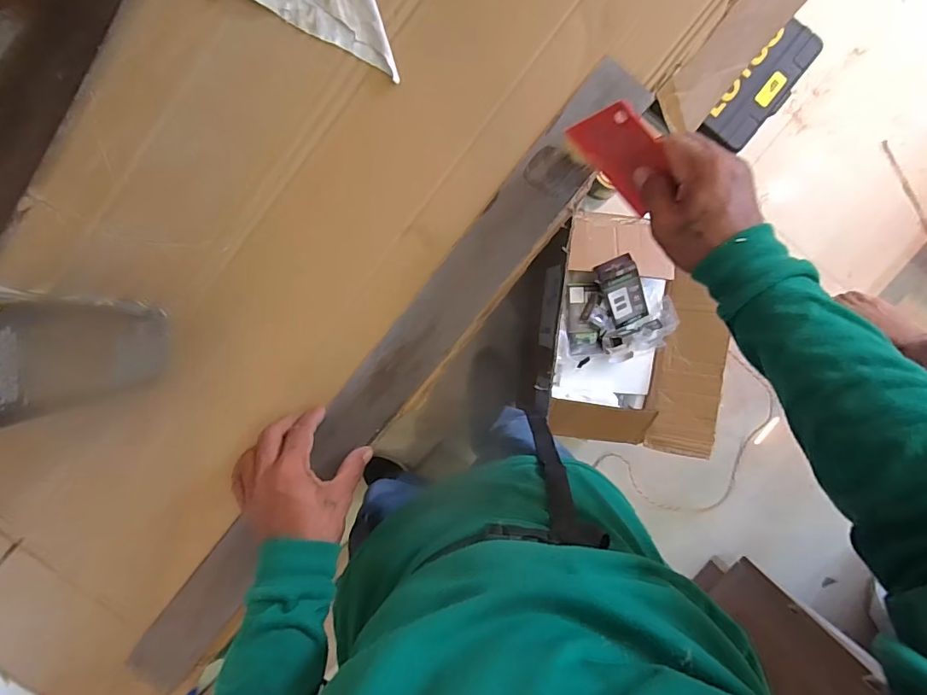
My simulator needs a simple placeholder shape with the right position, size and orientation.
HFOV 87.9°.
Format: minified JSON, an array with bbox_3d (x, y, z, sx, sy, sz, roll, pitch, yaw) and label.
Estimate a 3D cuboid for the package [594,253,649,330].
[{"bbox_3d":[0.323,-0.111,0.971,0.075,0.031,0.151,-28,118,3],"label":"package"}]

